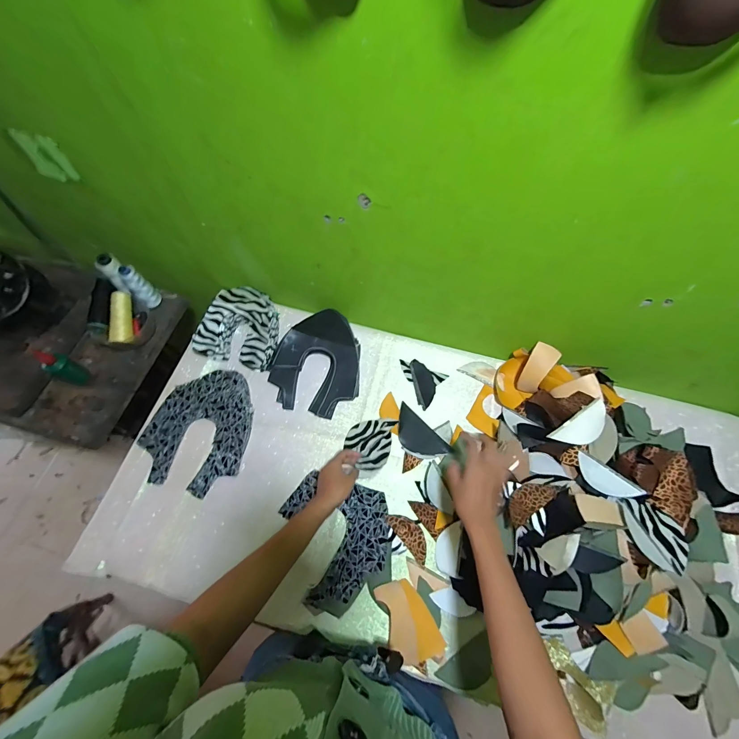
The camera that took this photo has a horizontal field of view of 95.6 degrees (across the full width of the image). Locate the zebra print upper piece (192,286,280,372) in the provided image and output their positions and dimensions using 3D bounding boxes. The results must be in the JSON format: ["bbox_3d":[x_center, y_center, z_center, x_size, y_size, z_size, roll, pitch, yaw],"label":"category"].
[{"bbox_3d":[-0.287,-0.098,0.746,0.168,0.071,0.168,10,65,3],"label":"zebra print upper piece"}]

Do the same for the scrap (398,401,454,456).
[{"bbox_3d":[0.098,0.133,0.676,0.064,0.020,0.129,-40,73,-18],"label":"scrap"}]

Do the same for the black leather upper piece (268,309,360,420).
[{"bbox_3d":[-0.117,-0.018,0.726,0.192,0.057,0.231,3,65,-1],"label":"black leather upper piece"}]

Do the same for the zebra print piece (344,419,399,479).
[{"bbox_3d":[-0.002,0.147,0.665,0.089,0.025,0.122,15,65,5],"label":"zebra print piece"}]

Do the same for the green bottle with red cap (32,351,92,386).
[{"bbox_3d":[-0.625,-0.002,0.685,0.035,0.124,0.041,23,66,8],"label":"green bottle with red cap"}]

